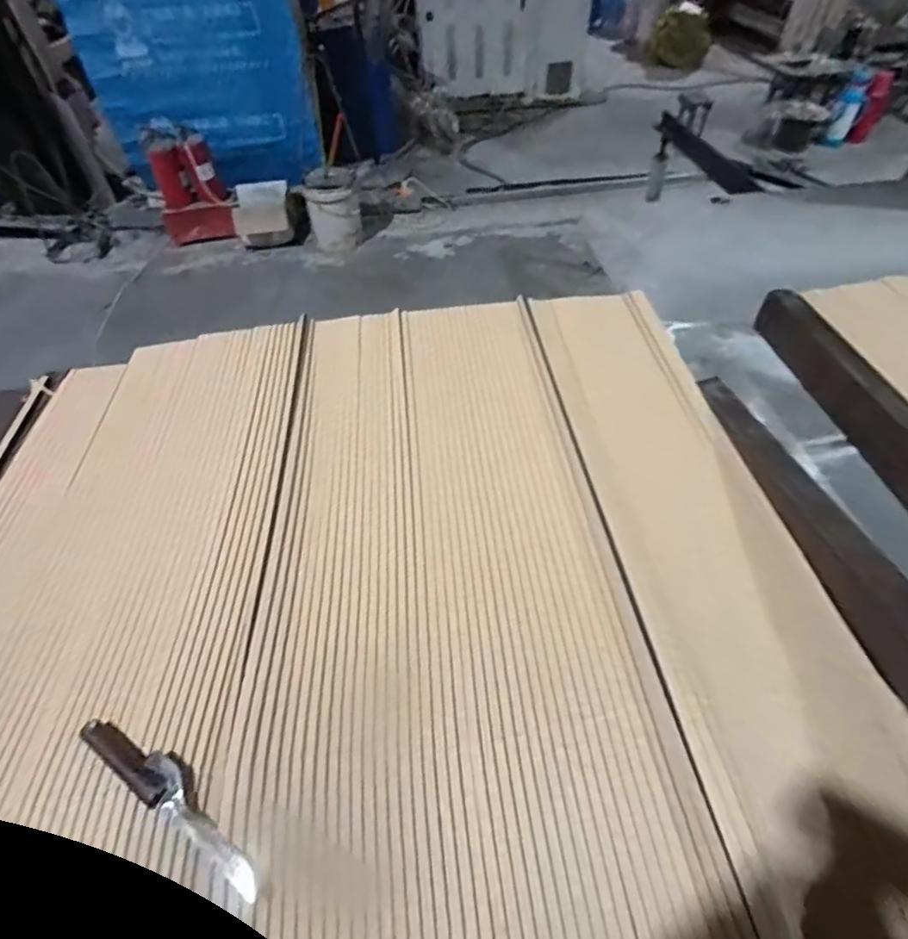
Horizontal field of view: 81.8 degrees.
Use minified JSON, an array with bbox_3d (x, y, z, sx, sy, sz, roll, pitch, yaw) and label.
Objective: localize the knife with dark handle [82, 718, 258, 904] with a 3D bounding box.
[{"bbox_3d":[-0.248,0.284,0.458,0.220,0.016,0.033,25,55,23],"label":"knife with dark handle"}]

